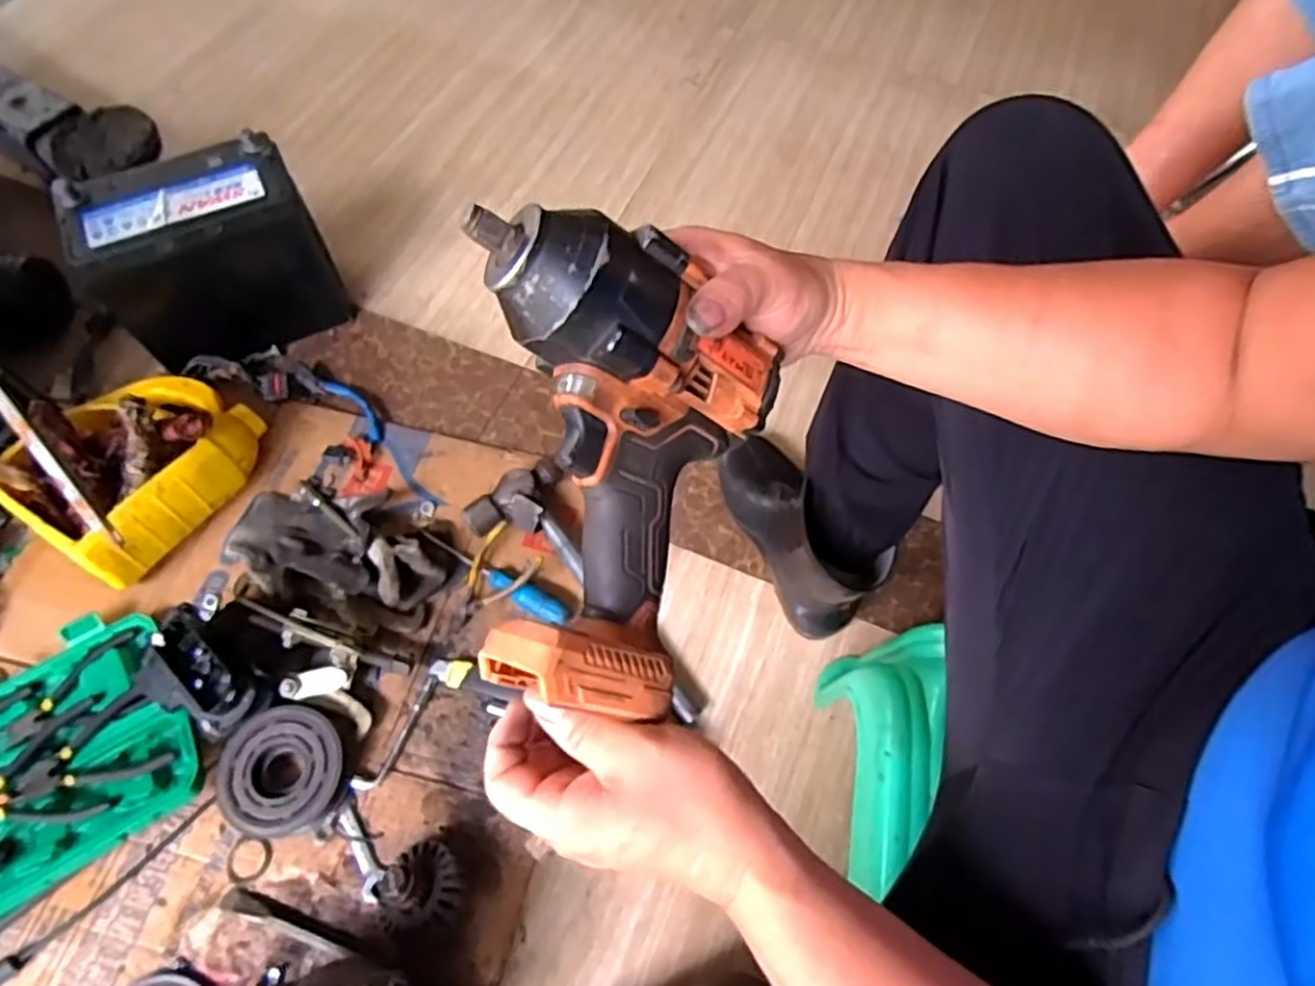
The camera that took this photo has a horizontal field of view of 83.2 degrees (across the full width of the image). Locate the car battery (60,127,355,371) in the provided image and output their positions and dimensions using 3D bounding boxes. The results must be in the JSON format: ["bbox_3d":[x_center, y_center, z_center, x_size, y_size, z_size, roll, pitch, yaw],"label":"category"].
[{"bbox_3d":[-0.527,-0.274,0.884,0.244,0.209,0.122,-29,67,-16],"label":"car battery"}]

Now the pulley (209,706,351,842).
[{"bbox_3d":[-0.358,0.262,0.692,0.121,0.043,0.110,1,62,-2],"label":"pulley"}]

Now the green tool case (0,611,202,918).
[{"bbox_3d":[-0.601,0.264,0.686,0.302,0.038,0.223,-29,67,-16],"label":"green tool case"}]

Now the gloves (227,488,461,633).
[{"bbox_3d":[-0.346,0.056,0.797,0.249,0.056,0.143,20,63,8],"label":"gloves"}]

